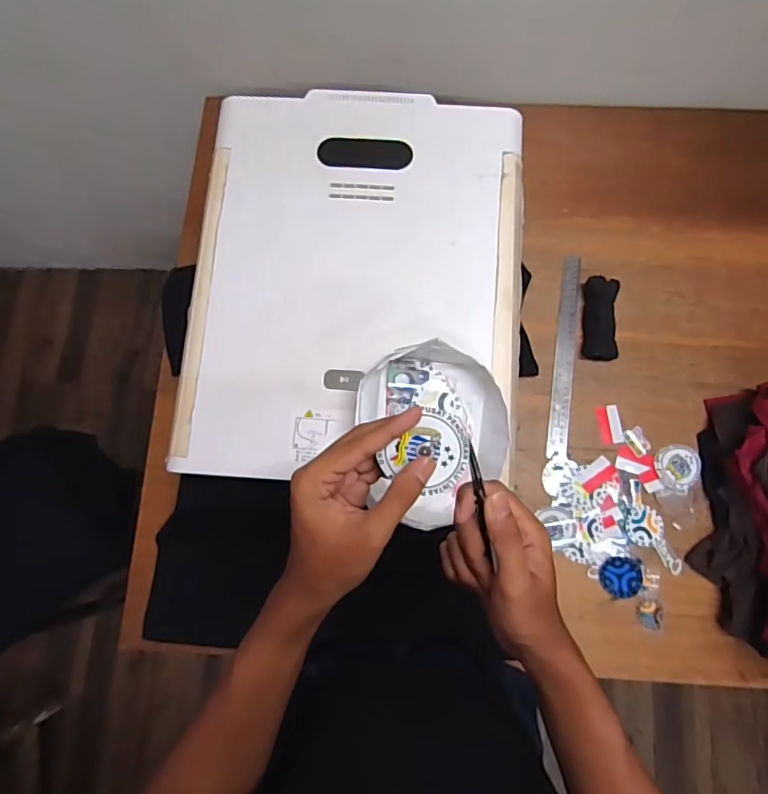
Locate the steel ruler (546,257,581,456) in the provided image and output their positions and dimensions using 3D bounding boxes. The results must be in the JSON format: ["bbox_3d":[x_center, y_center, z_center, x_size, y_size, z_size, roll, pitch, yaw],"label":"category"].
[{"bbox_3d":[0.275,-0.066,0.768,0.031,0.010,0.311,6,77,9],"label":"steel ruler"}]

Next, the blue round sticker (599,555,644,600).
[{"bbox_3d":[0.325,0.247,0.694,0.055,0.007,0.055,-1,86,19],"label":"blue round sticker"}]

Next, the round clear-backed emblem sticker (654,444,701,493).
[{"bbox_3d":[0.421,0.099,0.724,0.068,0.007,0.062,0,78,0],"label":"round clear-backed emblem sticker"}]

